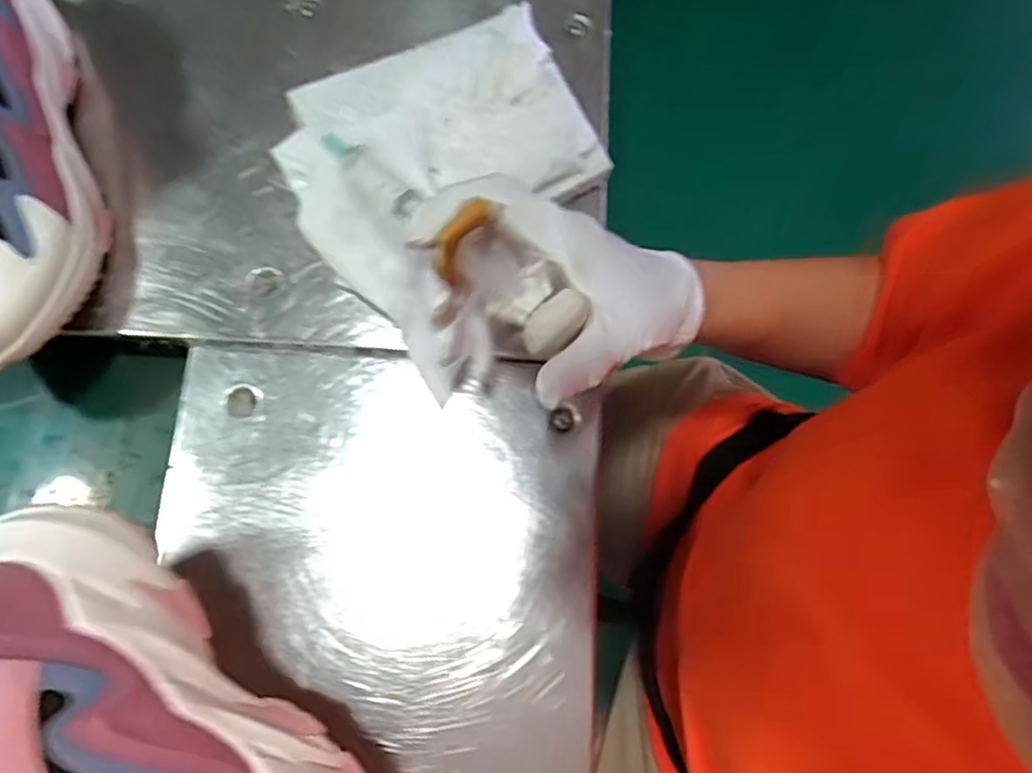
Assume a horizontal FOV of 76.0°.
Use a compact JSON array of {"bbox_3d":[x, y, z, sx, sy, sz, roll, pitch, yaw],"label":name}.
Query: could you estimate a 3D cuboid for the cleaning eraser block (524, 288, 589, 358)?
[{"bbox_3d":[0.016,-0.027,0.276,0.028,0.010,0.019,-37,81,-8],"label":"cleaning eraser block"}]

